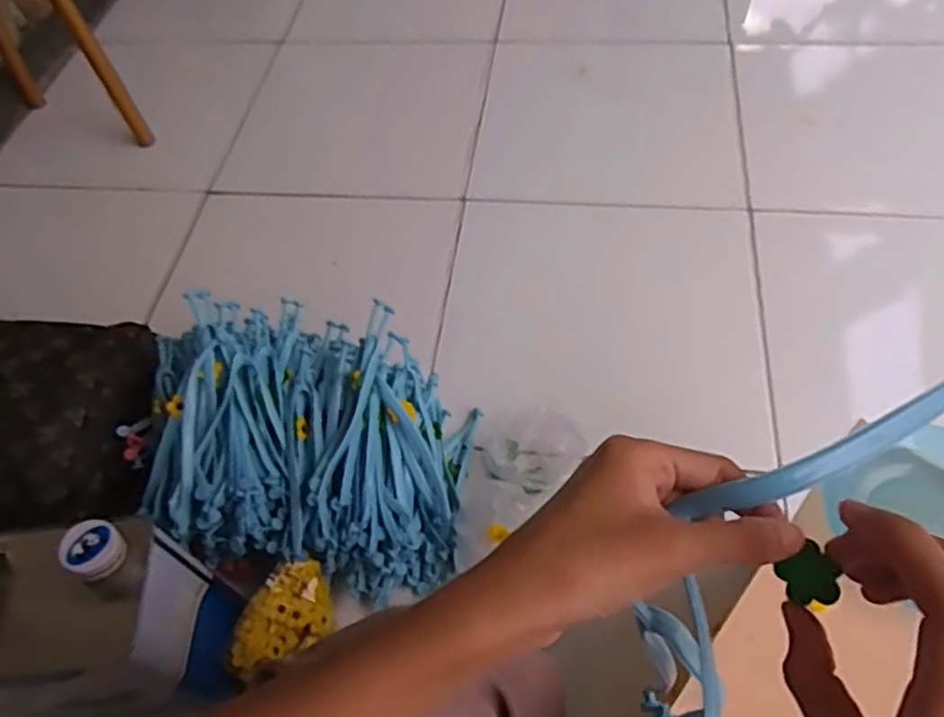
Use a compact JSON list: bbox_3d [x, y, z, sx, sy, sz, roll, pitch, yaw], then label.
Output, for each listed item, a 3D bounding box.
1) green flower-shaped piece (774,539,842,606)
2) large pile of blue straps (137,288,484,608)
[{"bbox_3d":[0.123,0.080,0.257,0.020,0.004,0.021,-42,82,2],"label":"green flower-shaped piece"},{"bbox_3d":[-0.169,0.078,0.726,0.321,0.172,0.252,10,57,12],"label":"large pile of blue straps"}]

